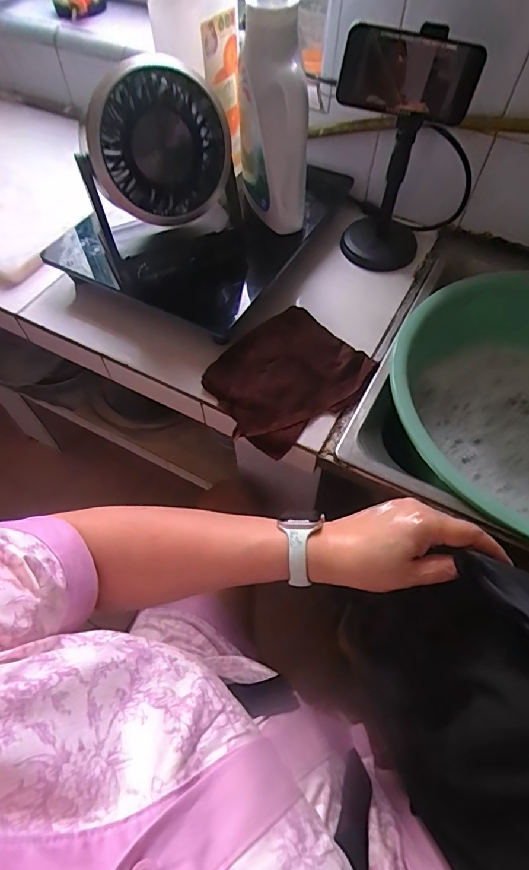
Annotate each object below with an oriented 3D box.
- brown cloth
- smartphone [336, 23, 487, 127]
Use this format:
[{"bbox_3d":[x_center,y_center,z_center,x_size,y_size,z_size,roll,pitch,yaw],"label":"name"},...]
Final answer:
[{"bbox_3d":[0.026,-0.073,0.528,0.172,0.023,0.143,-38,64,-22],"label":"brown cloth"},{"bbox_3d":[0.153,-0.377,0.472,0.142,0.067,0.011,12,46,2],"label":"smartphone"}]

